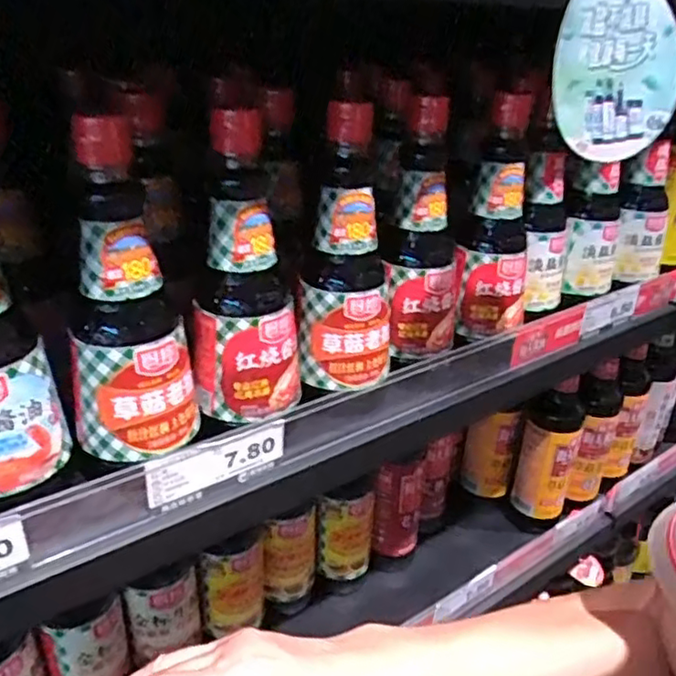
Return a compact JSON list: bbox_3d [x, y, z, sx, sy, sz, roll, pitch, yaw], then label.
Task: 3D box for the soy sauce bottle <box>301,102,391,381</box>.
[{"bbox_3d":[0.008,-0.066,0.447,0.063,0.184,0.076,3,27,1],"label":"soy sauce bottle"}]

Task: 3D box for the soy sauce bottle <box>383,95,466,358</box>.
[{"bbox_3d":[0.070,-0.083,0.485,0.054,0.183,0.061,10,28,14],"label":"soy sauce bottle"}]

